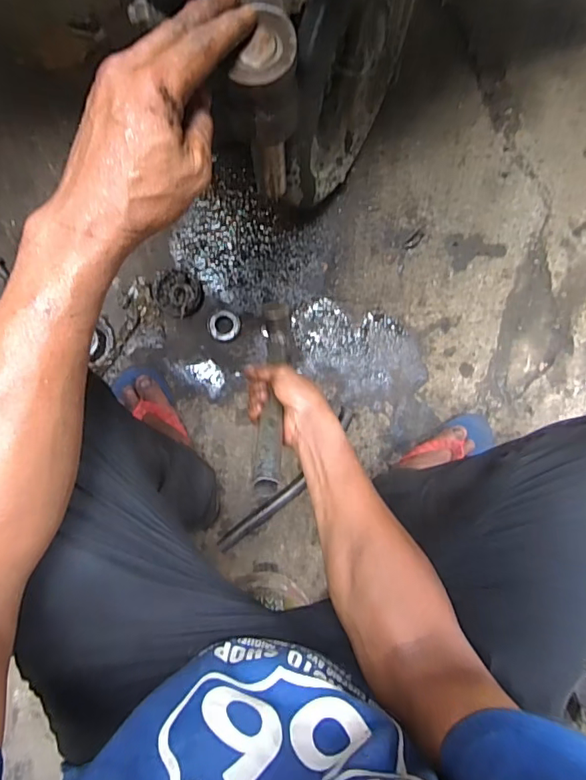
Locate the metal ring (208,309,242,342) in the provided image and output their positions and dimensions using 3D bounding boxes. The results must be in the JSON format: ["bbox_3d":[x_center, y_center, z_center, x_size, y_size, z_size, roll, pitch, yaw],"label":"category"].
[{"bbox_3d":[-0.108,-0.101,0.782,0.050,0.020,0.049,0,92,-3],"label":"metal ring"}]

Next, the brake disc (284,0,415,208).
[{"bbox_3d":[0.074,-0.405,0.614,0.045,0.313,0.312,28,133,7],"label":"brake disc"}]

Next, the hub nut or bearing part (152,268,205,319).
[{"bbox_3d":[-0.179,-0.153,0.765,0.073,0.038,0.071,0,92,-3],"label":"hub nut or bearing part"}]

